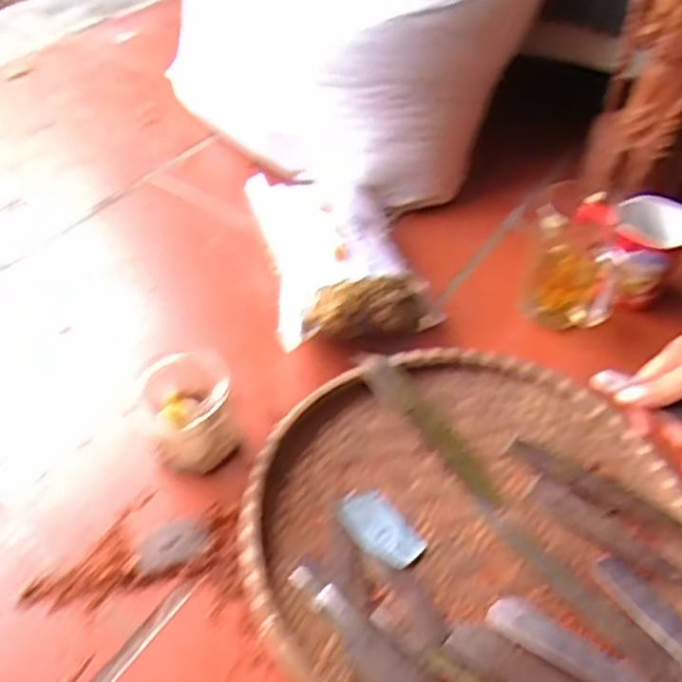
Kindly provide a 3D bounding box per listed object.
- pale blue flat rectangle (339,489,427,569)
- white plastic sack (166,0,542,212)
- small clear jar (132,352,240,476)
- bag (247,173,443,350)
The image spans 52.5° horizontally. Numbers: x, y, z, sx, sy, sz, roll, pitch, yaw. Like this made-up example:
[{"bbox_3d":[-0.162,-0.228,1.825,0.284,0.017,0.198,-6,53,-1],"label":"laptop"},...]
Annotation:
[{"bbox_3d":[0.030,0.144,0.538,0.043,0.004,0.071,-31,54,-27],"label":"pale blue flat rectangle"},{"bbox_3d":[0.034,-0.470,0.868,0.460,0.371,0.423,32,54,27],"label":"white plastic sack"},{"bbox_3d":[-0.125,0.057,0.567,0.068,0.077,0.076,-16,48,-15],"label":"small clear jar"},{"bbox_3d":[-0.007,-0.092,0.718,0.148,0.066,0.231,-11,47,-10],"label":"bag"}]

